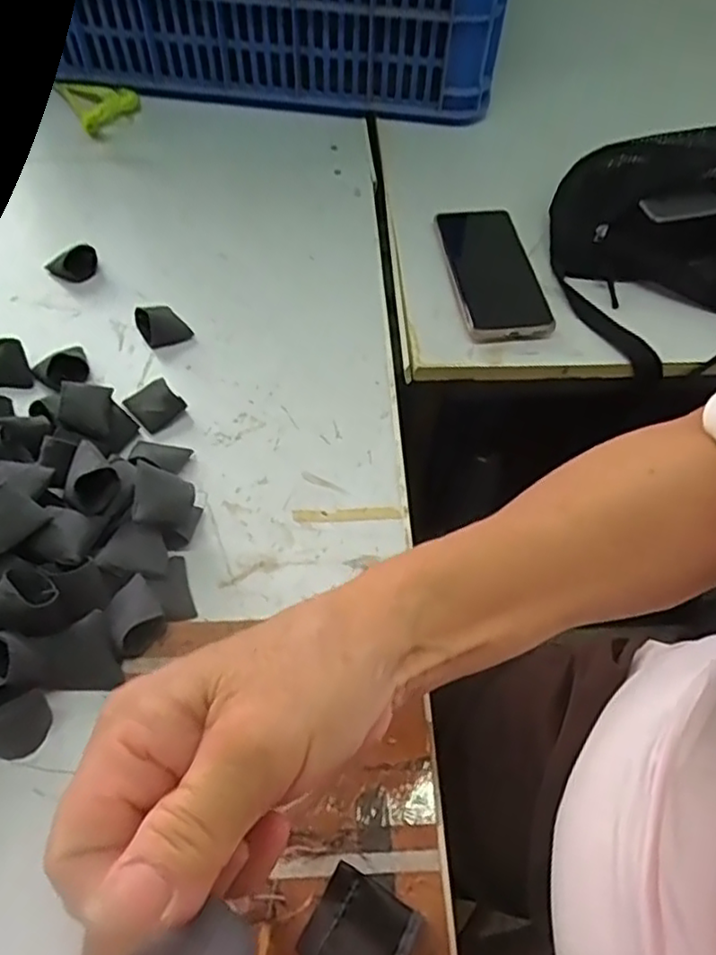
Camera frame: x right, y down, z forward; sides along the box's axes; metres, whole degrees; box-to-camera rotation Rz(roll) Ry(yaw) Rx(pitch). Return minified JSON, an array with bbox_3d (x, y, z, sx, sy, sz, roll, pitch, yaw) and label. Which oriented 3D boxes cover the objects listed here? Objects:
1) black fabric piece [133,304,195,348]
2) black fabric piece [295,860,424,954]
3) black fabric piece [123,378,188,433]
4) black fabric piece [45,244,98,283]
[{"bbox_3d":[-0.159,-0.125,0.548,0.038,0.024,0.027,-21,60,-15],"label":"black fabric piece"},{"bbox_3d":[0.000,0.223,0.326,0.048,0.008,0.048,27,60,15],"label":"black fabric piece"},{"bbox_3d":[-0.153,-0.057,0.507,0.035,0.016,0.039,-35,65,-22],"label":"black fabric piece"},{"bbox_3d":[-0.250,-0.189,0.586,0.043,0.021,0.023,-19,60,-14],"label":"black fabric piece"}]

